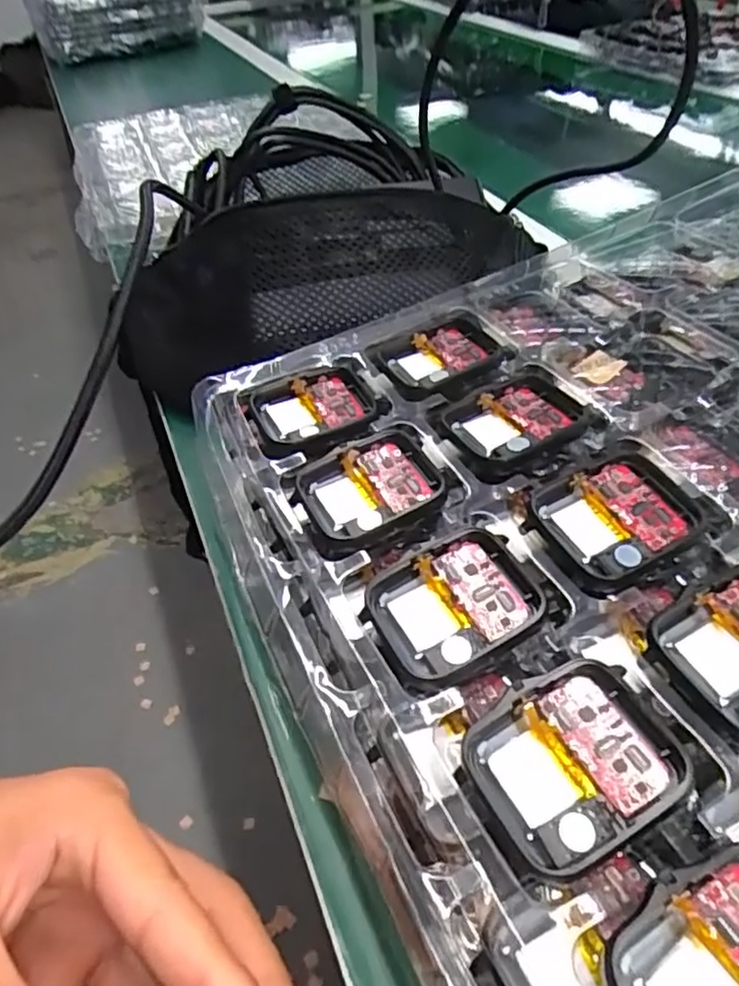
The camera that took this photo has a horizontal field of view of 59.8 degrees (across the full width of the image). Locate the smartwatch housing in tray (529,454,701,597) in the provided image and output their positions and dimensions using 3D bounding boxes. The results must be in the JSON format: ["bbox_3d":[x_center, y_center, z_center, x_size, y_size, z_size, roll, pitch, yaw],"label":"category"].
[{"bbox_3d":[0.074,0.007,0.190,0.046,0.005,0.039,-21,47,-16],"label":"smartwatch housing in tray"}]

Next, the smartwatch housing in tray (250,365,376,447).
[{"bbox_3d":[-0.021,-0.033,0.245,0.044,0.005,0.040,-13,46,-8],"label":"smartwatch housing in tray"}]

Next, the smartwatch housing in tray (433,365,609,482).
[{"bbox_3d":[0.052,-0.025,0.225,0.048,0.005,0.042,-19,47,-14],"label":"smartwatch housing in tray"}]

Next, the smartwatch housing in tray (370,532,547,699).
[{"bbox_3d":[0.024,0.031,0.178,0.045,0.010,0.038,-20,46,-14],"label":"smartwatch housing in tray"}]

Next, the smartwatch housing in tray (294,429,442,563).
[{"bbox_3d":[0.001,-0.001,0.210,0.046,0.009,0.042,-21,47,-16],"label":"smartwatch housing in tray"}]

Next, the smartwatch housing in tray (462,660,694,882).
[{"bbox_3d":[0.047,0.061,0.147,0.043,0.009,0.038,-21,47,-15],"label":"smartwatch housing in tray"}]

